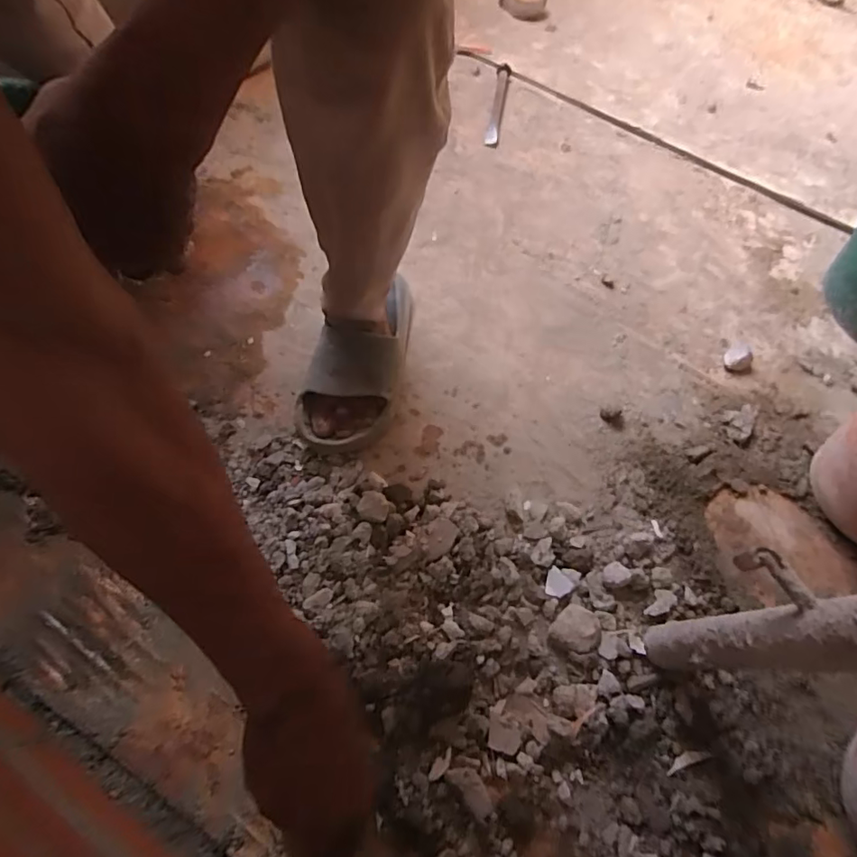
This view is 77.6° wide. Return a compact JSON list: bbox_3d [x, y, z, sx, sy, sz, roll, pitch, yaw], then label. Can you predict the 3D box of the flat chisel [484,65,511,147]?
[{"bbox_3d":[0.126,-0.585,0.965,0.023,0.018,0.225,10,64,2],"label":"flat chisel"}]

